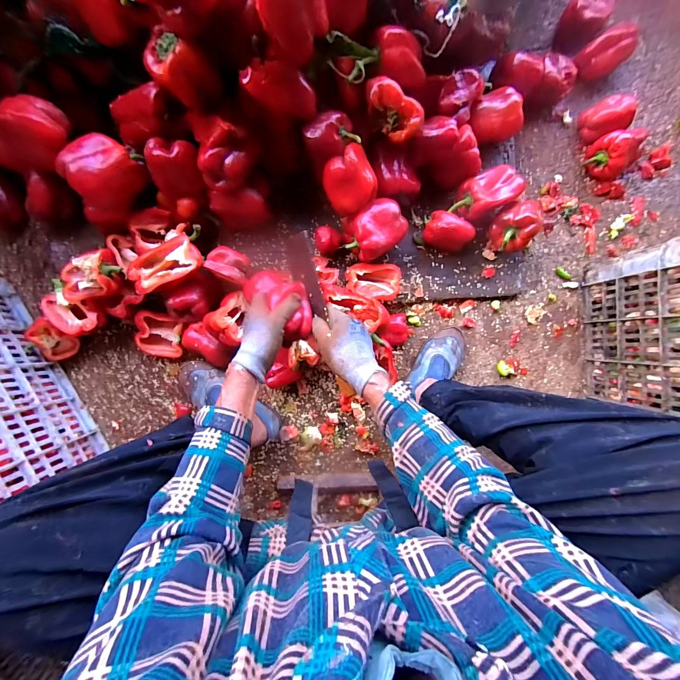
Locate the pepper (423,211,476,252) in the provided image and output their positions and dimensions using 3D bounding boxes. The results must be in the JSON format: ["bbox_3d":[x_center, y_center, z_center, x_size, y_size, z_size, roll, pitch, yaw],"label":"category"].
[{"bbox_3d":[0.219,-0.219,0.666,0.093,0.065,0.071,29,90,-4],"label":"pepper"}]

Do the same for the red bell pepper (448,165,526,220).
[{"bbox_3d":[0.290,-0.294,0.653,0.125,0.072,0.079,-28,93,-3],"label":"red bell pepper"}]

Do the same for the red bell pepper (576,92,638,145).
[{"bbox_3d":[0.574,-0.480,0.704,0.081,0.072,0.075,-23,93,-3],"label":"red bell pepper"}]

